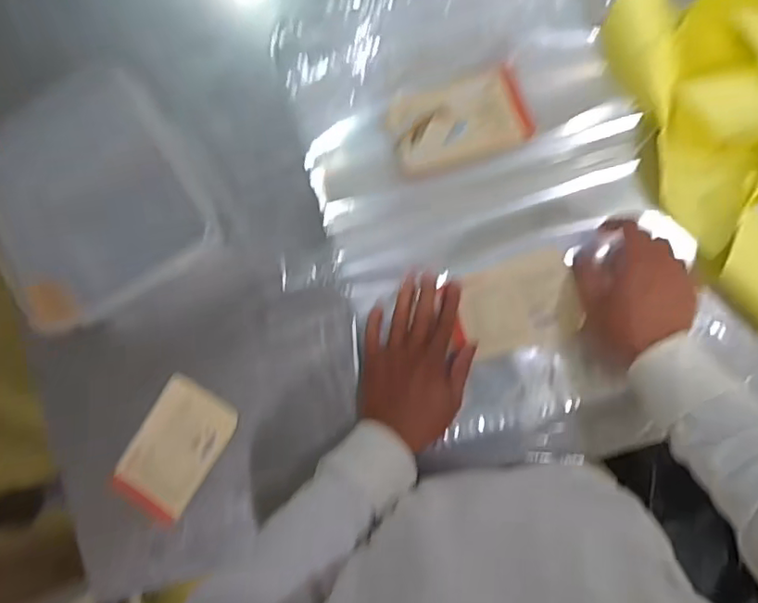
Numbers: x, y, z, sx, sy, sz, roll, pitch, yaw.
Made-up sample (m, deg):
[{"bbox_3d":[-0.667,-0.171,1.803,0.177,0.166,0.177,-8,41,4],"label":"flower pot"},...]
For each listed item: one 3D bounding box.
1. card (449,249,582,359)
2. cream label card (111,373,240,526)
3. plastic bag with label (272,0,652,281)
[{"bbox_3d":[0.134,0.003,0.565,0.115,0.007,0.086,-16,78,5],"label":"card"},{"bbox_3d":[-0.220,0.157,0.606,0.089,0.005,0.141,32,89,6],"label":"cream label card"},{"bbox_3d":[0.075,-0.197,0.576,0.324,0.037,0.306,-15,85,3],"label":"plastic bag with label"}]

